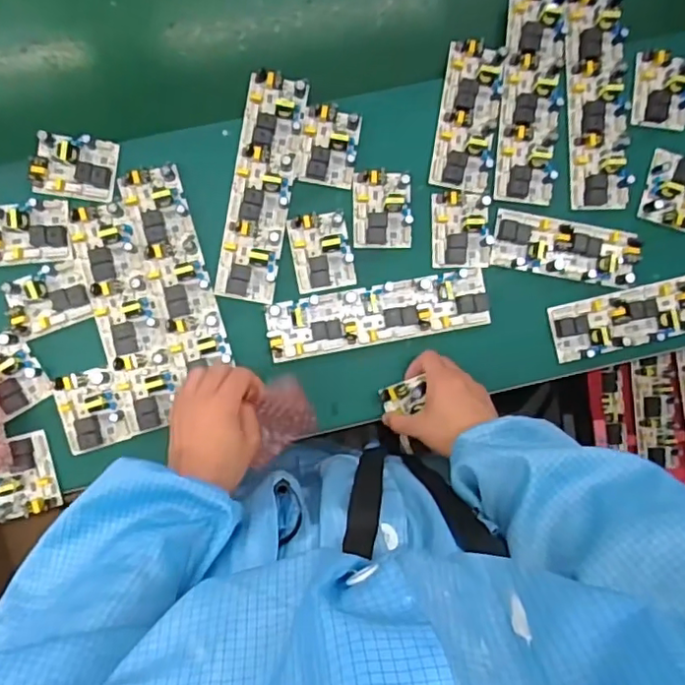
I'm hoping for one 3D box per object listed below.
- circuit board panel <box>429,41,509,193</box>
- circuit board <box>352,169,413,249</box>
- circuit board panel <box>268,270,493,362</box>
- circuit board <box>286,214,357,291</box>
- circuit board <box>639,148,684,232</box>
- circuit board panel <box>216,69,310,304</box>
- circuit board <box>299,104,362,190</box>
[{"bbox_3d":[0.139,-0.247,0.639,0.063,0.014,0.161,10,88,-4],"label":"circuit board panel"},{"bbox_3d":[0.044,-0.143,0.630,0.063,0.017,0.079,-1,88,-4],"label":"circuit board"},{"bbox_3d":[0.040,-0.031,0.624,0.235,0.018,0.063,-10,89,-4],"label":"circuit board panel"},{"bbox_3d":[-0.021,-0.097,0.624,0.062,0.016,0.080,-11,89,-4],"label":"circuit board"},{"bbox_3d":[0.372,-0.172,0.656,0.060,0.015,0.079,14,87,-4],"label":"circuit board"},{"bbox_3d":[-0.085,-0.165,0.622,0.062,0.015,0.237,9,88,-4],"label":"circuit board panel"},{"bbox_3d":[-0.012,-0.211,0.623,0.058,0.017,0.080,8,88,-4],"label":"circuit board"}]

